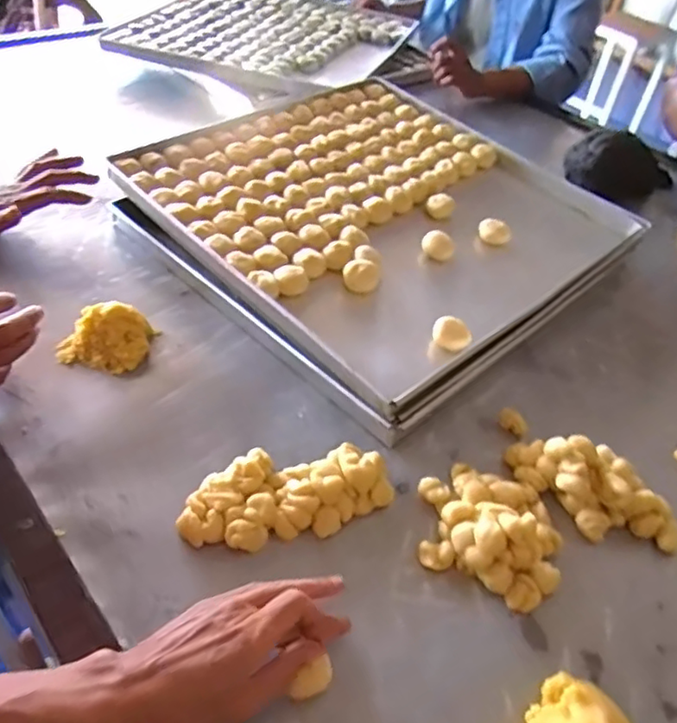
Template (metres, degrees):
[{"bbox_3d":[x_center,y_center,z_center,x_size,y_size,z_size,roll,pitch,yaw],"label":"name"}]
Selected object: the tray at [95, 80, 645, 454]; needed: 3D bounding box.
[{"bbox_3d":[0.057,-0.195,0.821,0.518,0.072,0.514,-32,57,-32],"label":"tray"}]

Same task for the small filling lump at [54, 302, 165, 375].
[{"bbox_3d":[-0.241,-0.031,0.641,0.089,0.047,0.073,13,45,6],"label":"small filling lump"}]

